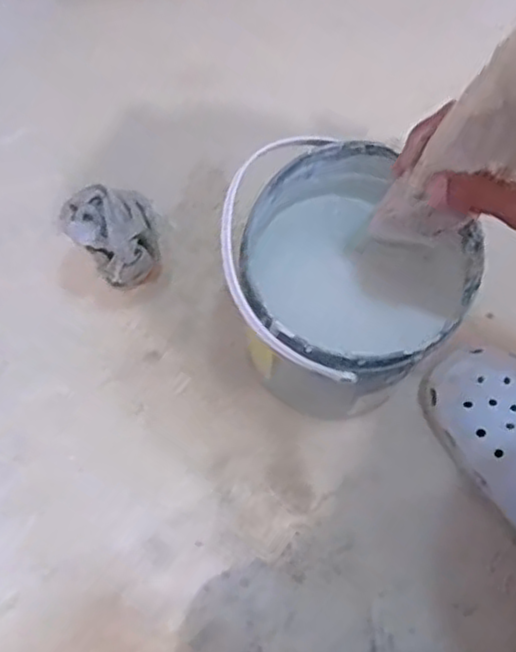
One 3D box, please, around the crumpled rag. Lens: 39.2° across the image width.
[{"bbox_3d":[-0.123,-0.080,0.629,0.074,0.064,0.071,-29,75,-11],"label":"crumpled rag"}]

